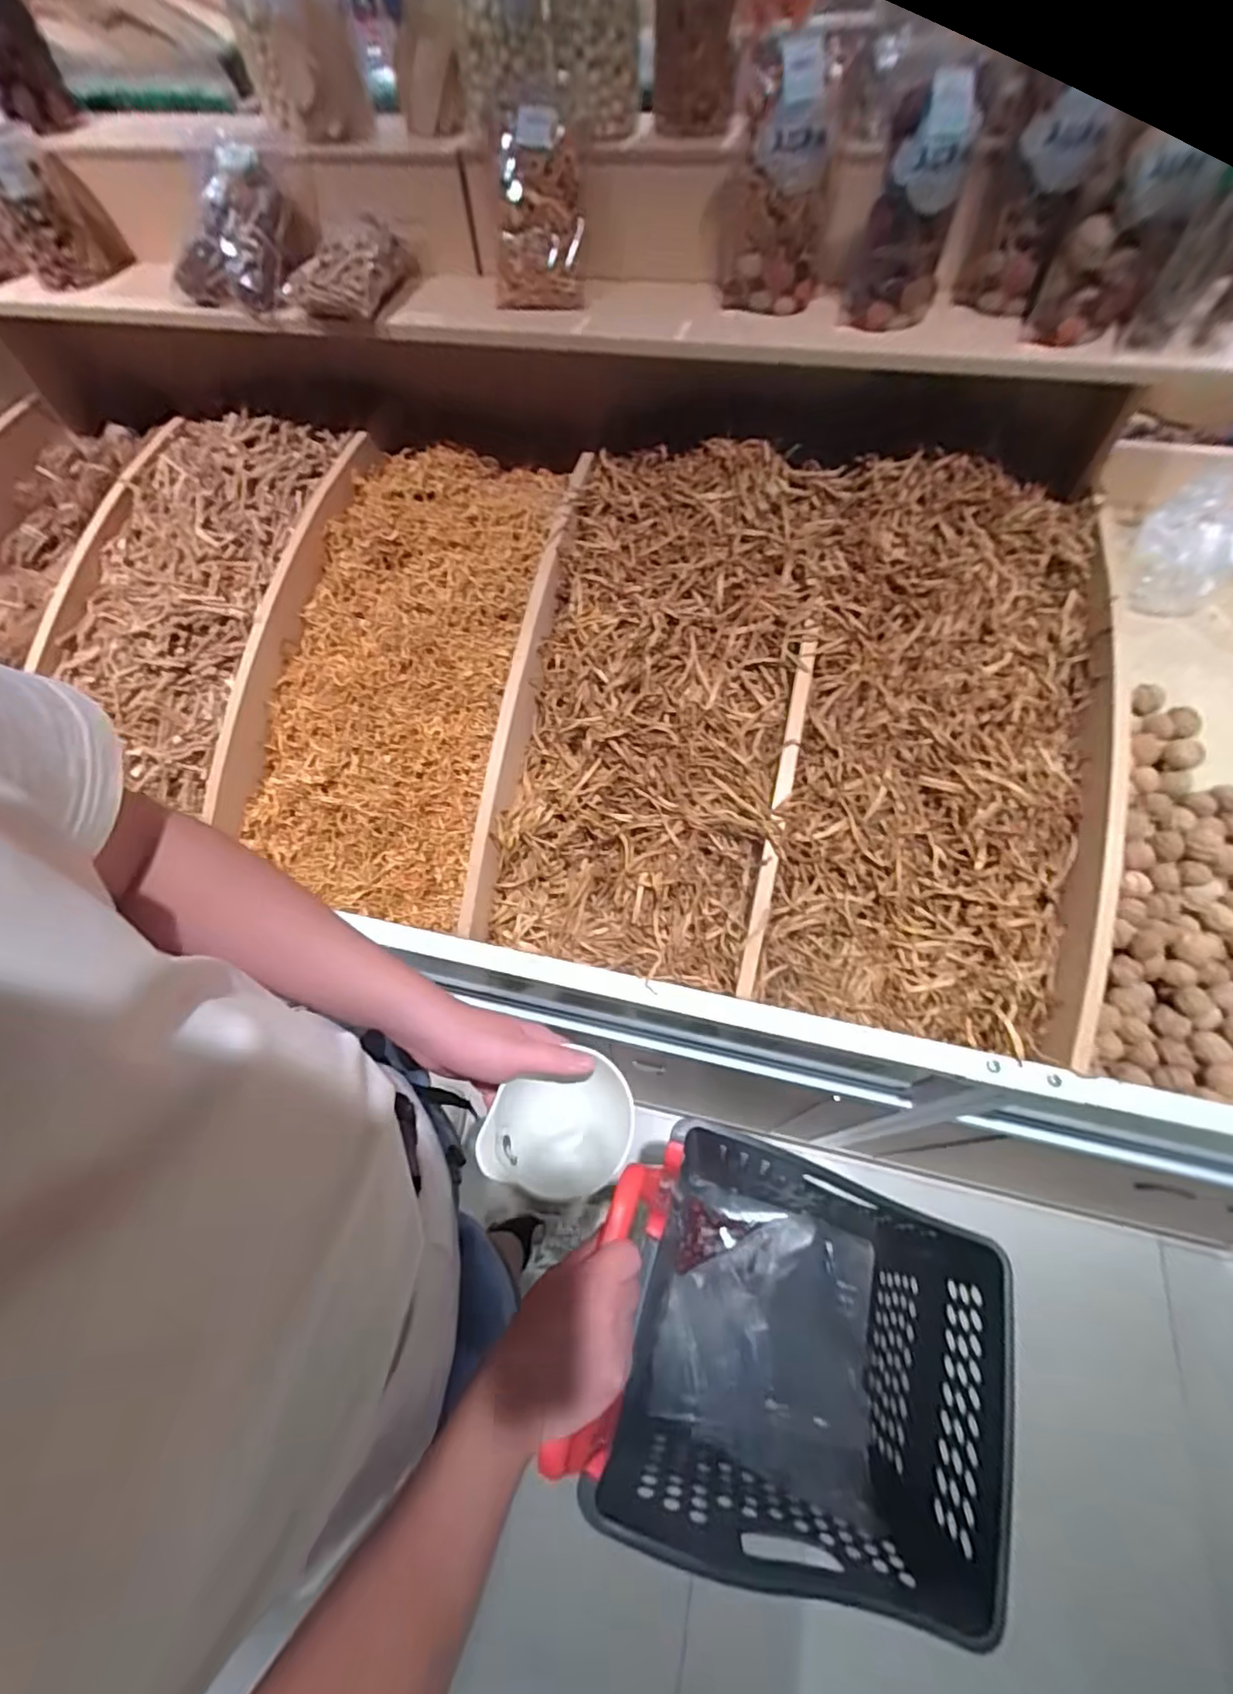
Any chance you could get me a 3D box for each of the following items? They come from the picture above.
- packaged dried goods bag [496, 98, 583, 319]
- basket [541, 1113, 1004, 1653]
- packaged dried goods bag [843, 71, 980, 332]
[{"bbox_3d":[-0.079,-0.615,0.595,0.091,0.134,0.058,-5,61,-1],"label":"packaged dried goods bag"},{"bbox_3d":[0.244,0.671,0.856,0.450,0.514,0.377,16,63,11],"label":"basket"},{"bbox_3d":[0.261,-0.559,0.543,0.075,0.152,0.067,20,43,13],"label":"packaged dried goods bag"}]

